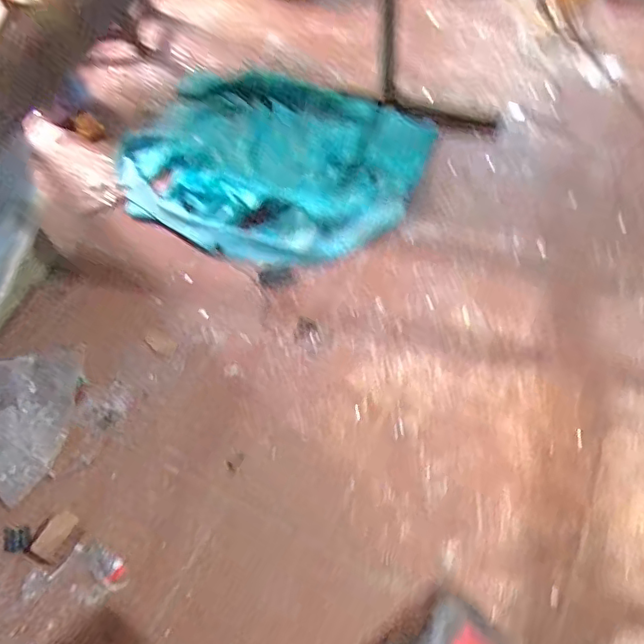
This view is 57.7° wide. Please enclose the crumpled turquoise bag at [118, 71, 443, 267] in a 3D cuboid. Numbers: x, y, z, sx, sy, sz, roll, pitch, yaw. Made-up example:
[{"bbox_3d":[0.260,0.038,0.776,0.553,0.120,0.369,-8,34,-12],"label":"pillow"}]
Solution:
[{"bbox_3d":[-0.164,-0.477,1.657,0.859,0.067,0.691,25,62,20],"label":"crumpled turquoise bag"}]

